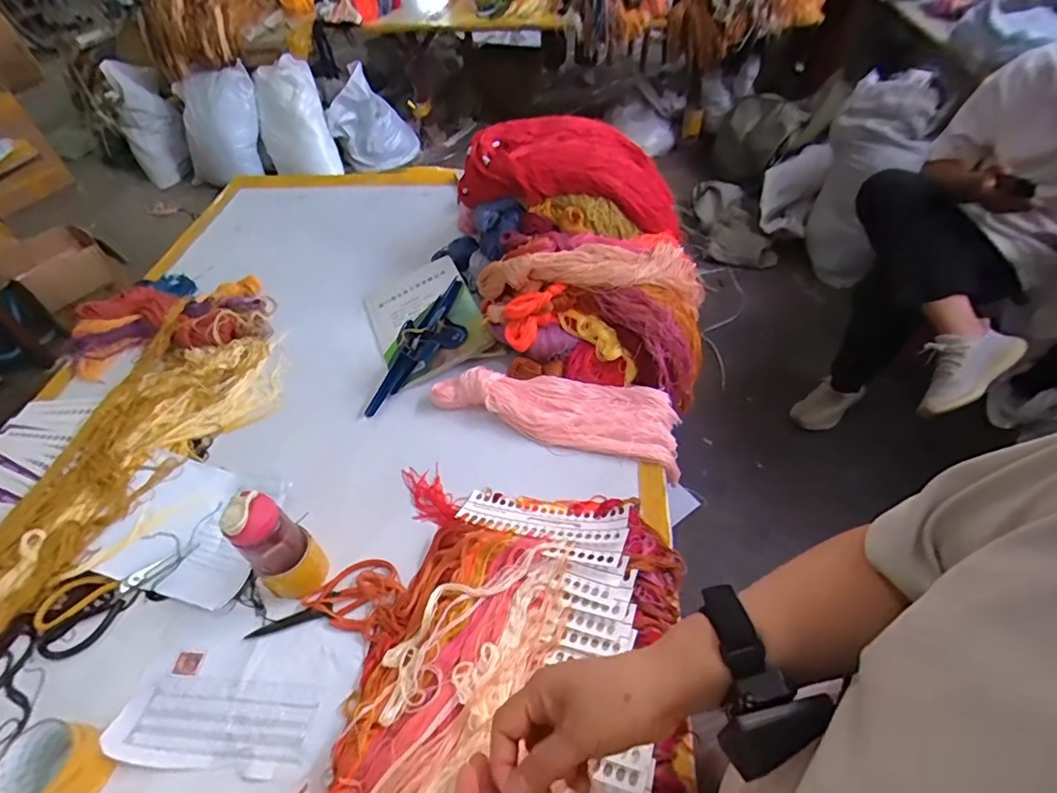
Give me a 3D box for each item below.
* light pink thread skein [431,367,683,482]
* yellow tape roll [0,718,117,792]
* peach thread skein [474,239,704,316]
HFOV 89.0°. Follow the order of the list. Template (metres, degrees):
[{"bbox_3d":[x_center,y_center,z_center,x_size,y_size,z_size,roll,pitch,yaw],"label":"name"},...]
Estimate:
[{"bbox_3d":[0.050,0.012,0.932,0.425,0.059,0.141,11,50,15],"label":"light pink thread skein"},{"bbox_3d":[-0.532,0.425,0.615,0.094,0.079,0.084,1,48,6],"label":"yellow tape roll"},{"bbox_3d":[0.141,-0.220,1.001,0.446,0.113,0.122,-4,46,-22],"label":"peach thread skein"}]

